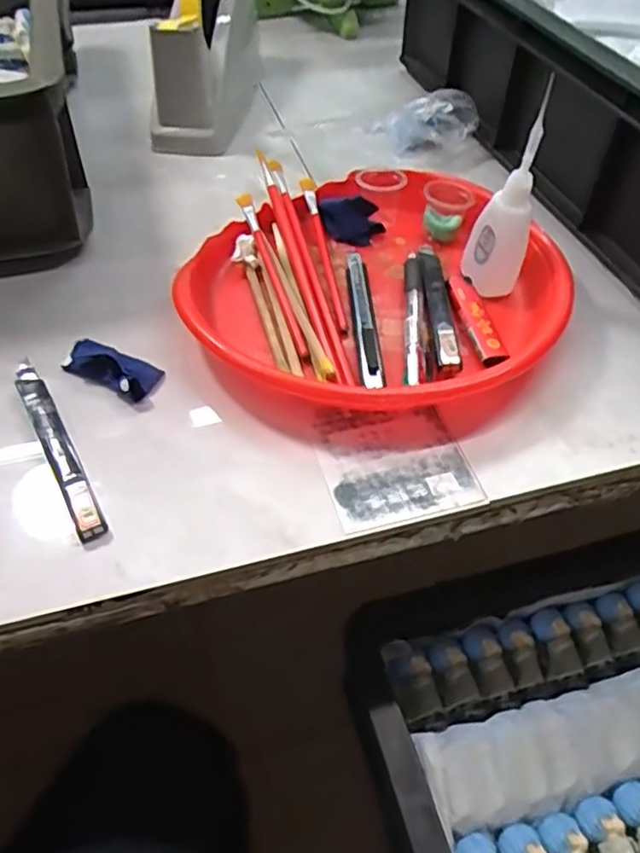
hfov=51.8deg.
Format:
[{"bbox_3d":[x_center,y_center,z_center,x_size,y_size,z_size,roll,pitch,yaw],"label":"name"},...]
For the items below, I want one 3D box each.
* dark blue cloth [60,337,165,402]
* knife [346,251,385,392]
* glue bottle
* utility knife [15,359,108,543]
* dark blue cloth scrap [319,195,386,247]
[{"bbox_3d":[-0.126,-0.037,0.406,0.060,0.012,0.028,22,53,17],"label":"dark blue cloth"},{"bbox_3d":[0.029,-0.074,0.438,0.014,0.007,0.129,-2,50,-3],"label":"knife"},{"bbox_3d":[0.121,-0.144,0.424,0.040,0.118,0.027,18,52,13],"label":"glue bottle"},{"bbox_3d":[-0.149,0.008,0.369,0.016,0.009,0.137,-24,54,-20],"label":"utility knife"},{"bbox_3d":[0.024,-0.157,0.502,0.048,0.019,0.031,2,50,1],"label":"dark blue cloth scrap"}]

